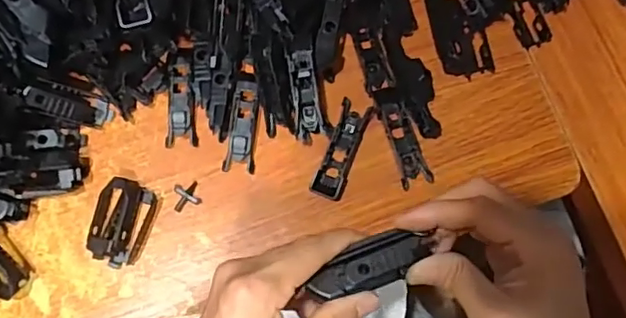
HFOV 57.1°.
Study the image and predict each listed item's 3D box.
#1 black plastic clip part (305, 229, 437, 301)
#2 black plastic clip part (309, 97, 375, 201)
[{"bbox_3d":[0.030,0.053,0.289,0.064,0.011,0.024,-23,86,-5],"label":"black plastic clip part"},{"bbox_3d":[0.019,-0.006,0.376,0.022,0.012,0.066,22,77,3],"label":"black plastic clip part"}]

